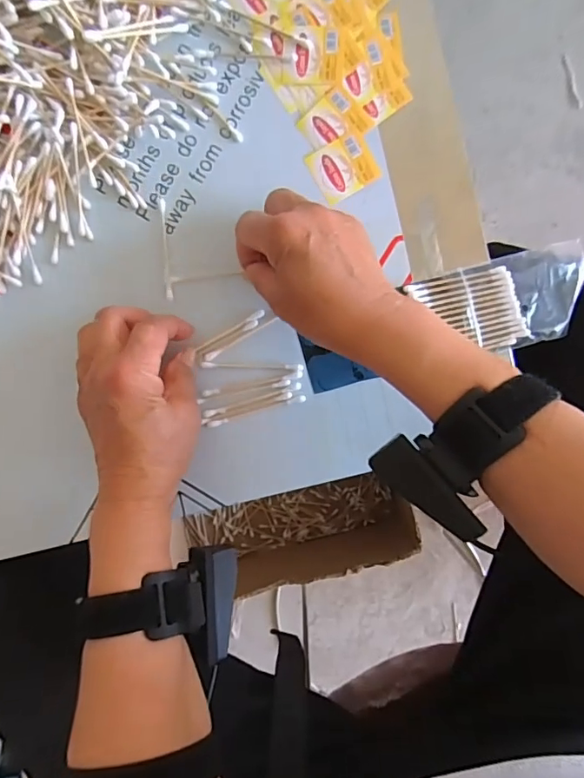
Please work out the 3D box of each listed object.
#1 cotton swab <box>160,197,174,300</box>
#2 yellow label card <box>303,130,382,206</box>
[{"bbox_3d":[-0.090,-0.100,0.358,0.004,0.005,0.073,-5,91,1],"label":"cotton swab"},{"bbox_3d":[0.036,-0.158,0.357,0.042,0.004,0.039,-30,91,1],"label":"yellow label card"}]

